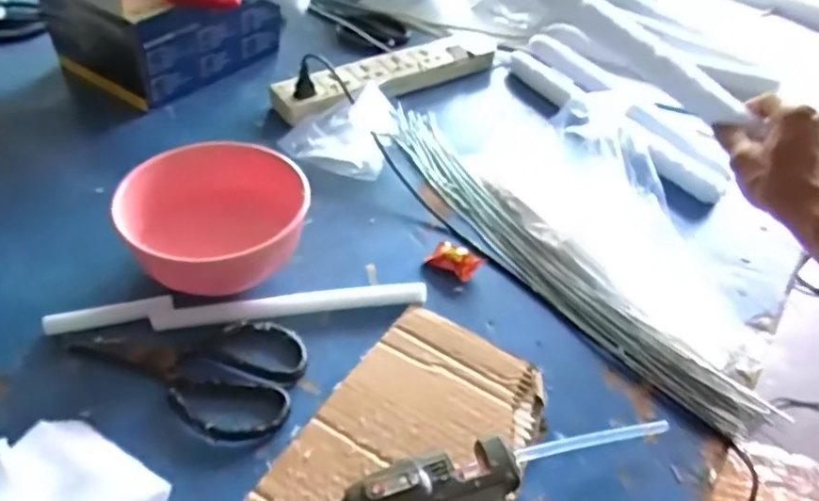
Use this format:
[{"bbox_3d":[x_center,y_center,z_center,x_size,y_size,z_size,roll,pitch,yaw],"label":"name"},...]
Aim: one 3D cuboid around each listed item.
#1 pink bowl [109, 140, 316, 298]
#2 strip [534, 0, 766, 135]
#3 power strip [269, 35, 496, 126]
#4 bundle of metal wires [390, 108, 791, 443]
[{"bbox_3d":[-0.162,-0.026,0.521,0.135,0.077,0.123,4,44,-4],"label":"pink bowl"},{"bbox_3d":[0.183,-0.198,0.566,0.017,0.037,0.303,-20,52,-25],"label":"strip"},{"bbox_3d":[-0.023,-0.219,0.767,0.301,0.029,0.066,-24,53,-28],"label":"power strip"},{"bbox_3d":[0.119,-0.006,0.577,0.068,0.022,0.453,-24,52,-28],"label":"bundle of metal wires"}]

